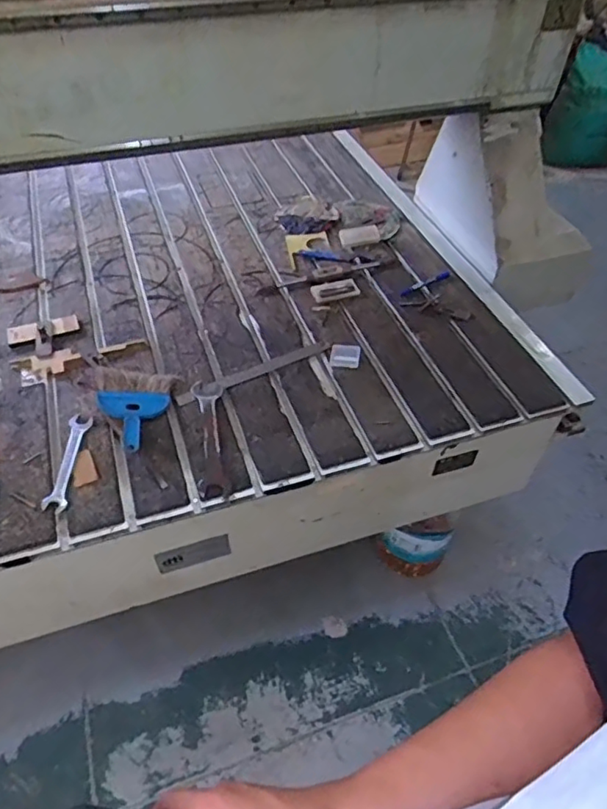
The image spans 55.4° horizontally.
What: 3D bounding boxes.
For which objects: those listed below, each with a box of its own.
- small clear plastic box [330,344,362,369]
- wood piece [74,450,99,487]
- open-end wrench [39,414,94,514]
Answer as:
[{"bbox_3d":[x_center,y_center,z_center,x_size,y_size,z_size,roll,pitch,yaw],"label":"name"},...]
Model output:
[{"bbox_3d":[0.082,-0.093,1.125,0.057,0.012,0.057,5,48,4],"label":"small clear plastic box"},{"bbox_3d":[-0.356,0.102,0.937,0.035,0.004,0.067,-20,51,-17],"label":"wood piece"},{"bbox_3d":[-0.383,0.091,0.944,0.039,0.004,0.188,0,48,-1],"label":"open-end wrench"}]

